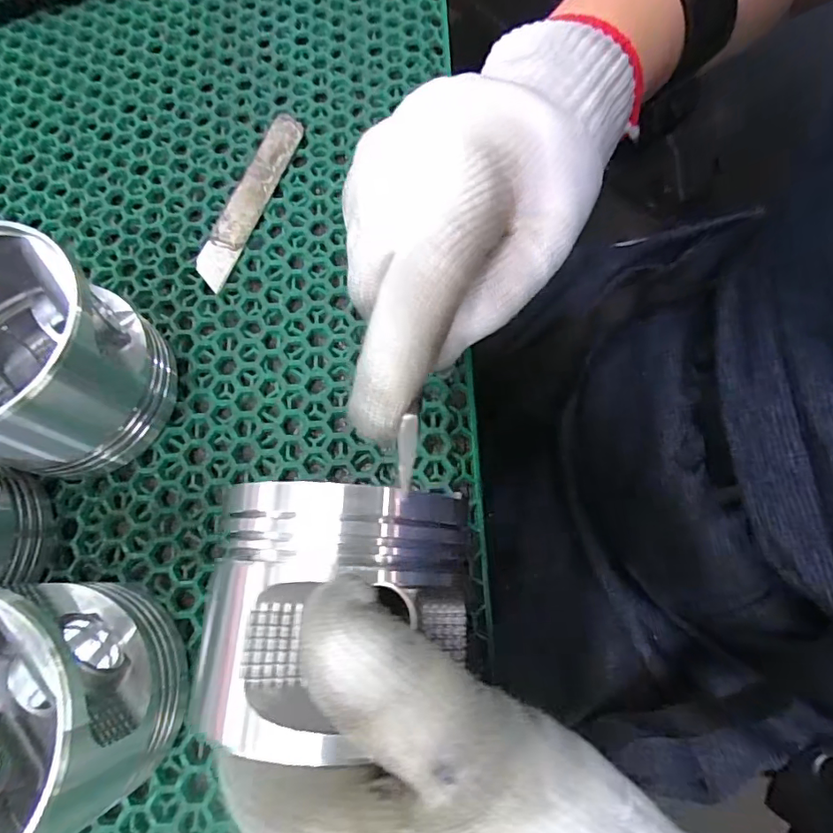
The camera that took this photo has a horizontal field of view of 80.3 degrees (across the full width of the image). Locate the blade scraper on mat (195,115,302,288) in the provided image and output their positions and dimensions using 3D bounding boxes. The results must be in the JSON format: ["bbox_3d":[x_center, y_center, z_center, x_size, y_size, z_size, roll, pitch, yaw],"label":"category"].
[{"bbox_3d":[-0.084,-0.111,0.249,0.018,0.004,0.101,20,76,7],"label":"blade scraper on mat"}]

